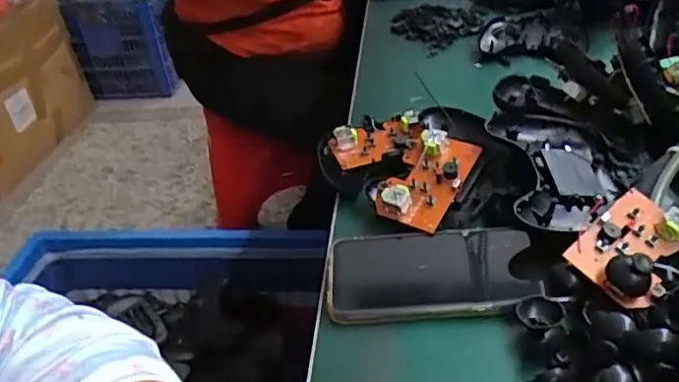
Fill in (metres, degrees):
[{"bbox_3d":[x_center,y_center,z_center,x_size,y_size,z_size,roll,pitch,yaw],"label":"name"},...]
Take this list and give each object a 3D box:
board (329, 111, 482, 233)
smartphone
[{"bbox_3d":[0.045,-0.028,0.501,0.136,0.023,0.113,16,53,38],"label":"board"},{"bbox_3d":[0.064,0.056,0.417,0.141,0.013,0.079,-4,35,4],"label":"smartphone"}]

